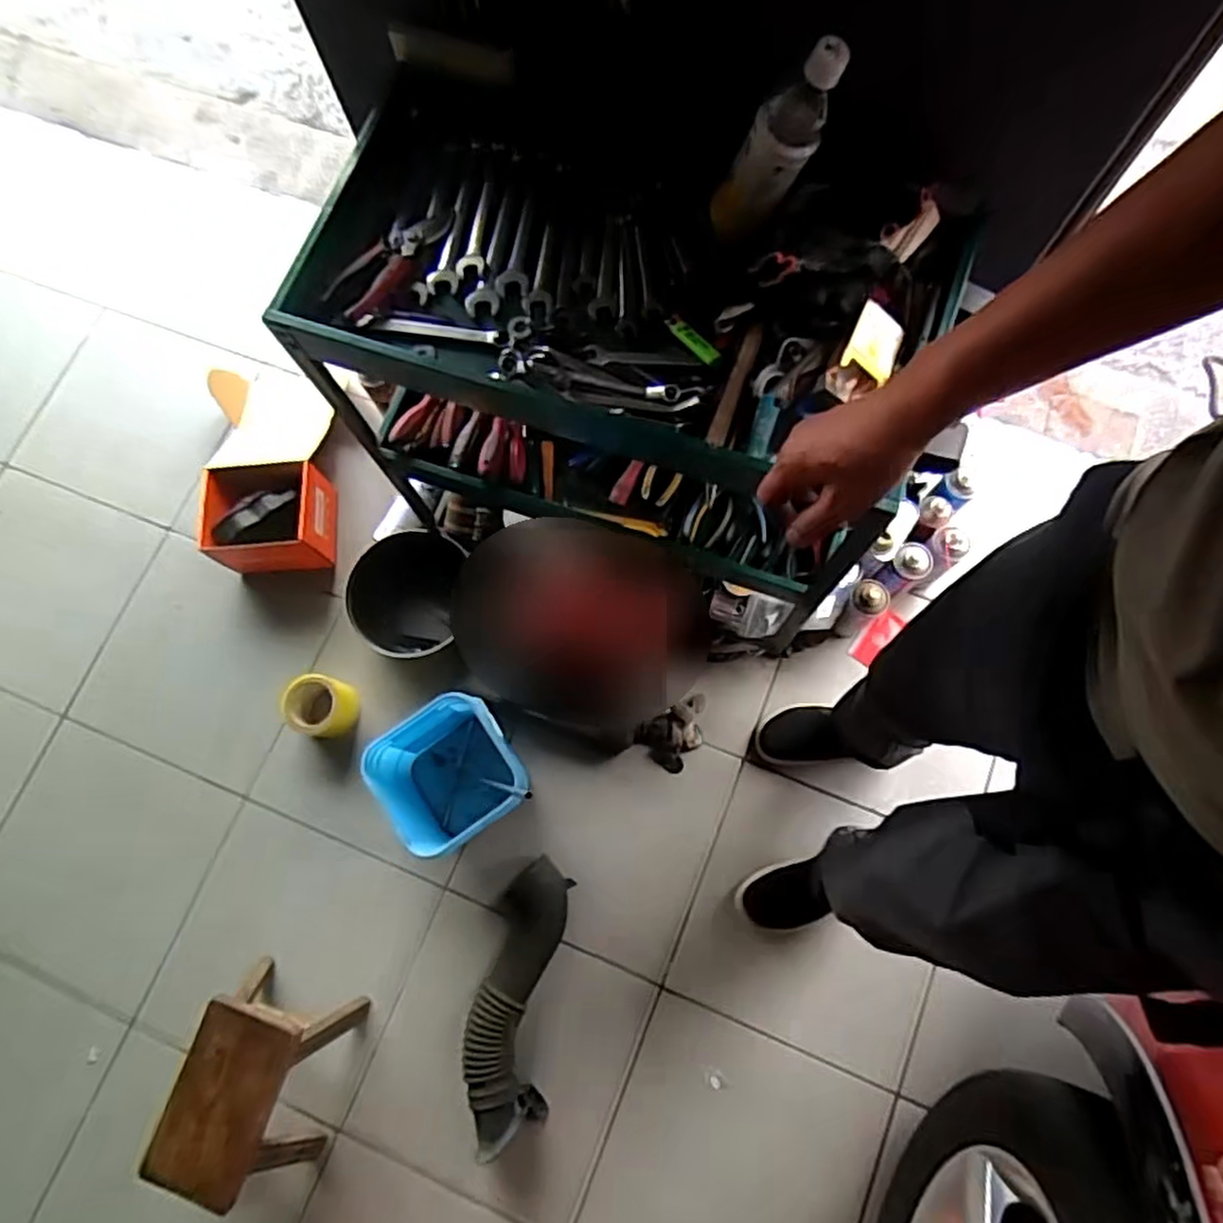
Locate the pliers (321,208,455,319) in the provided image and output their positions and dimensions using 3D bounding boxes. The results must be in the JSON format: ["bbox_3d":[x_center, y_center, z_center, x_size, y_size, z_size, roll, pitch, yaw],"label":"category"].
[{"bbox_3d":[-0.238,-0.392,0.802,0.052,0.024,0.175,28,79,9],"label":"pliers"}]

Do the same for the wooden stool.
[{"bbox_3d":[-0.515,0.700,1.095,0.176,0.216,0.240,15,78,6],"label":"wooden stool"}]

